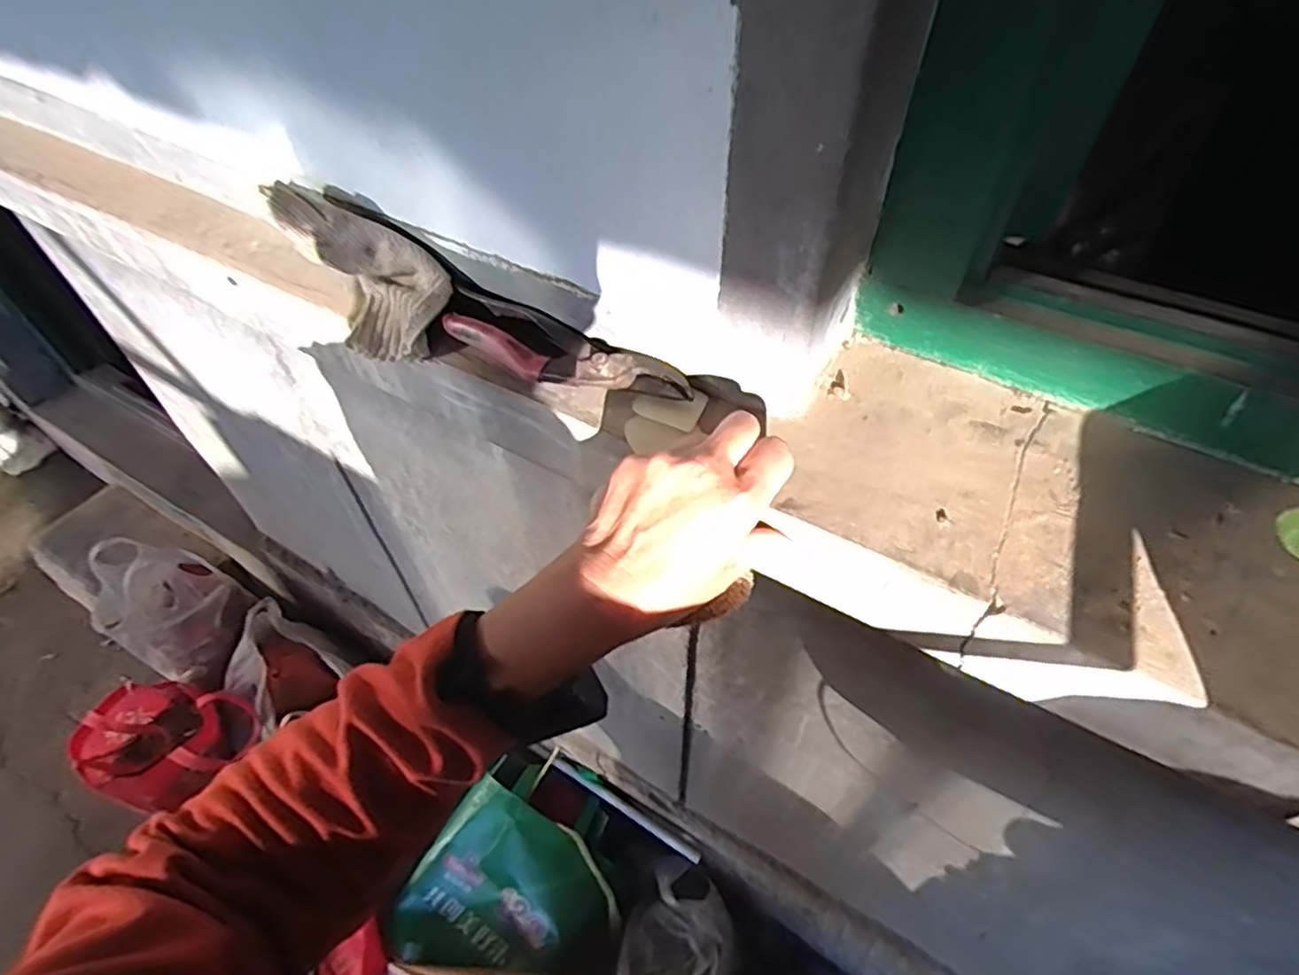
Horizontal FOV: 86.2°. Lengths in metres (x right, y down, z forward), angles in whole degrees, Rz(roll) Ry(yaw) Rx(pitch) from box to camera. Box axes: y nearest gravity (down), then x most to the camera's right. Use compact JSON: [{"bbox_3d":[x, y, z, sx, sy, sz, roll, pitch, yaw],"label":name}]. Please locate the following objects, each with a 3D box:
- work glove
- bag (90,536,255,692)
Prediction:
[{"bbox_3d":[-0.201,-0.151,0.470,0.147,0.053,0.070,46,61,0],"label":"work glove"},{"bbox_3d":[-0.925,0.250,1.369,0.229,0.279,0.190,15,53,13],"label":"bag"}]

